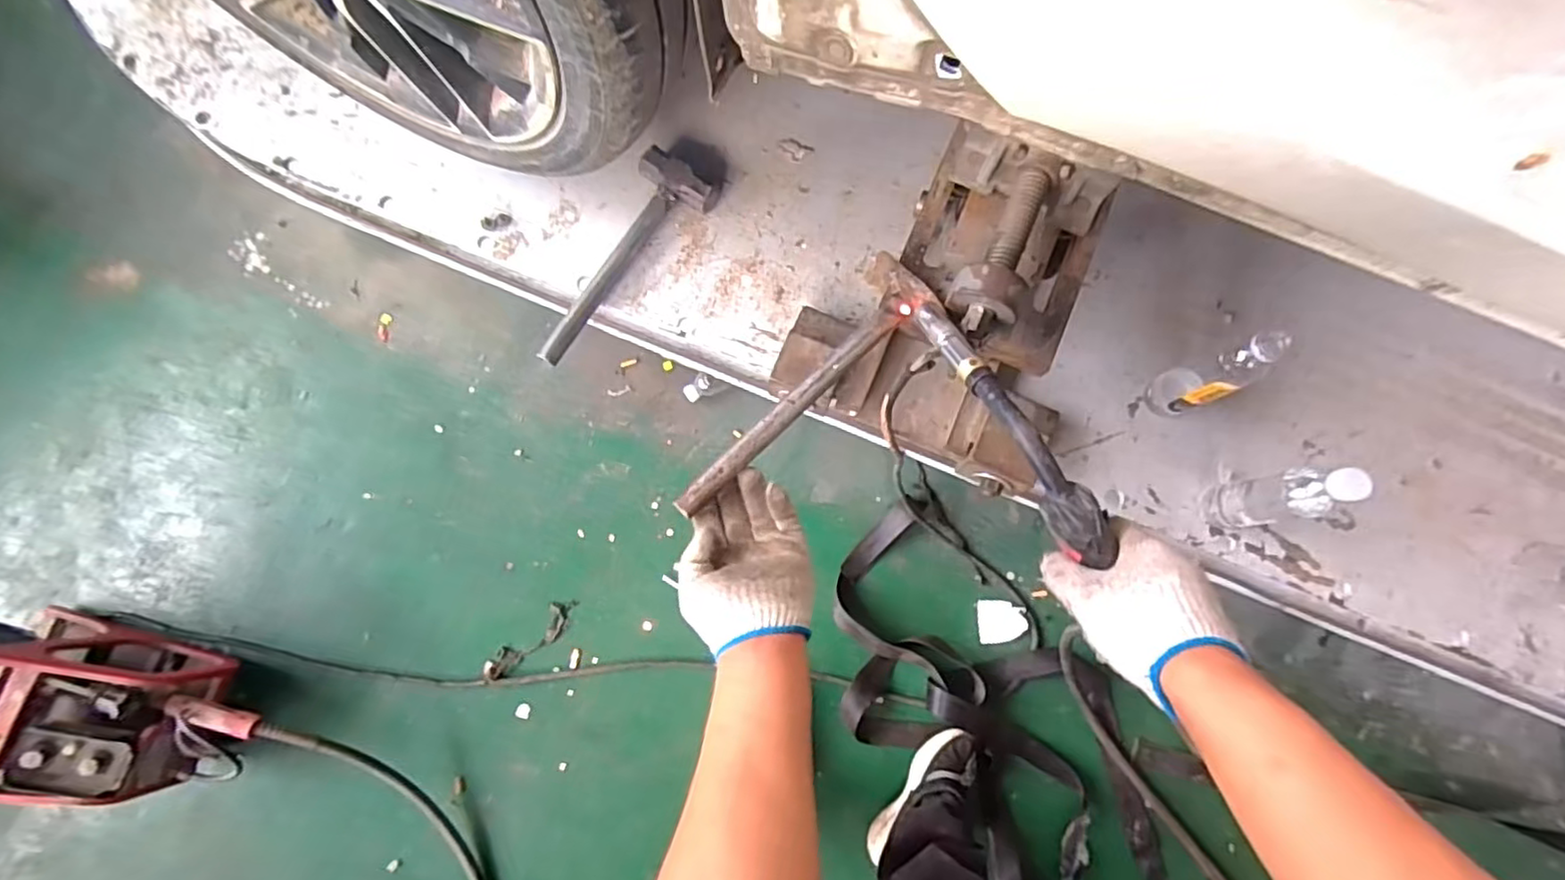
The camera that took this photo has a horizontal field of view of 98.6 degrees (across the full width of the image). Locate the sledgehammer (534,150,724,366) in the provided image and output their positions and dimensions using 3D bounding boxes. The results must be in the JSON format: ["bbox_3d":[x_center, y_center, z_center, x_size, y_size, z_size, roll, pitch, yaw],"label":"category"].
[{"bbox_3d":[-0.207,-0.229,0.879,0.106,0.050,0.319,30,78,5],"label":"sledgehammer"}]

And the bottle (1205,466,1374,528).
[{"bbox_3d":[0.551,0.061,0.732,0.057,0.196,0.053,-10,78,-4],"label":"bottle"}]

